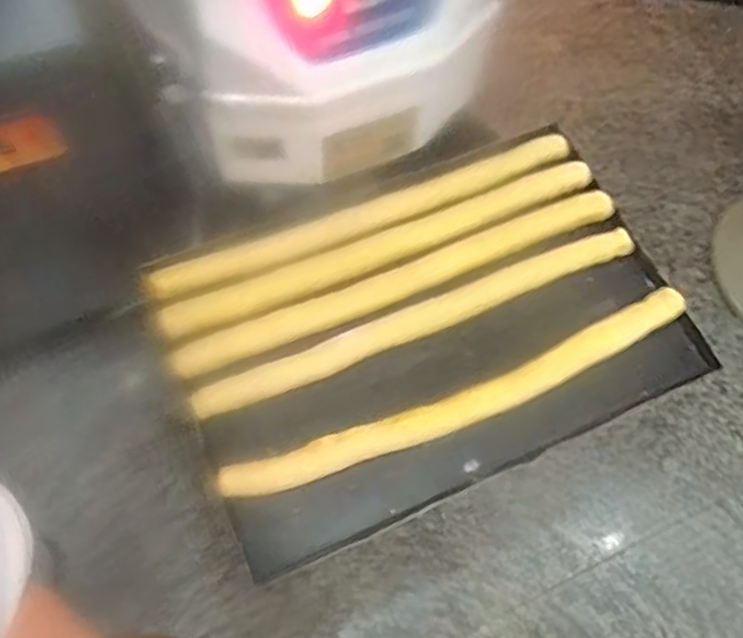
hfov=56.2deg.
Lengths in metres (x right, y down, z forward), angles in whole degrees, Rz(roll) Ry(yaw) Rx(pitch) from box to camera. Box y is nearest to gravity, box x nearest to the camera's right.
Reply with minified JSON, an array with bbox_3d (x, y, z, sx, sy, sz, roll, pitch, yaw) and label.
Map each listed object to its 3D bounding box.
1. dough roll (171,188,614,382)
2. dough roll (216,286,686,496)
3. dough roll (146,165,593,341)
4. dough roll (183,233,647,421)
[{"bbox_3d":[0.041,-0.049,0.845,0.567,0.026,0.040,-22,70,-11],"label":"dough roll"},{"bbox_3d":[0.115,0.087,0.789,0.575,0.033,0.055,-22,70,-12],"label":"dough roll"},{"bbox_3d":[0.021,-0.090,0.852,0.564,0.032,0.043,-21,69,-11],"label":"dough roll"},{"bbox_3d":[0.060,-0.002,0.829,0.554,0.025,0.039,-21,70,-11],"label":"dough roll"}]

